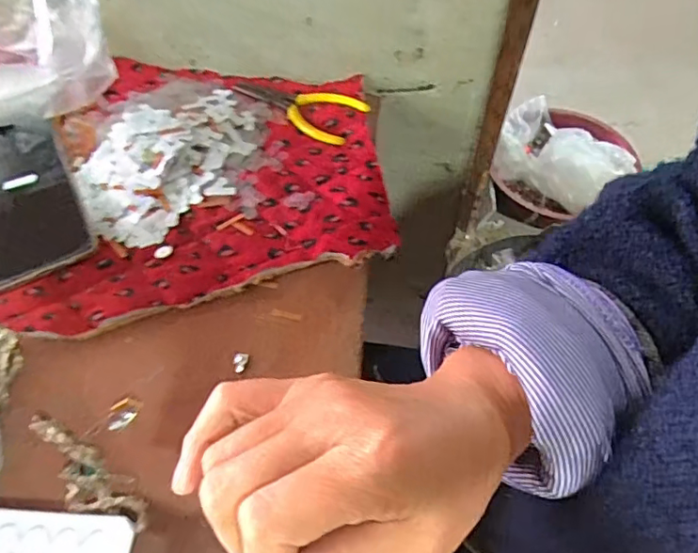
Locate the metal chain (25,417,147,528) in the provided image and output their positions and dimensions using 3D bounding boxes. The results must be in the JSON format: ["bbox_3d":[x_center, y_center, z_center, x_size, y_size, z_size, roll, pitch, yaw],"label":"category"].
[{"bbox_3d":[-0.147,0.111,0.313,0.085,0.015,0.027,31,59,17],"label":"metal chain"}]

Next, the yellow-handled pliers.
[{"bbox_3d":[-0.047,-0.152,0.499,0.118,0.007,0.061,22,57,12],"label":"yellow-handled pliers"}]

